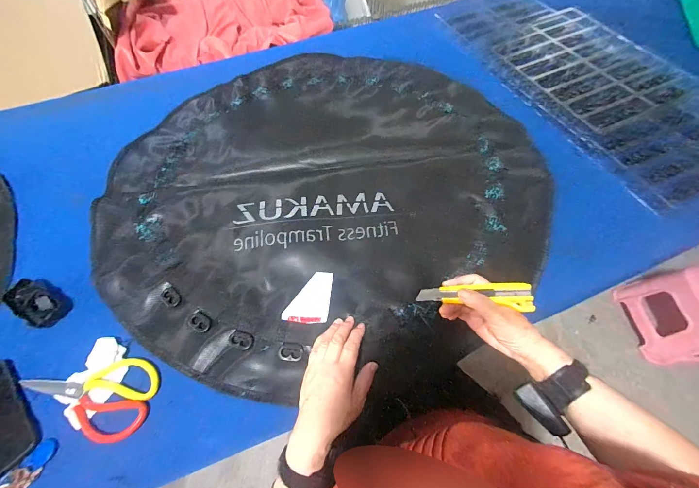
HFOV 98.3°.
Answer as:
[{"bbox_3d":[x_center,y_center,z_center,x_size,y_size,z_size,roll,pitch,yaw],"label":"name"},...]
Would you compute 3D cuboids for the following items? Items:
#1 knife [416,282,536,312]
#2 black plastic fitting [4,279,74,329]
[{"bbox_3d":[0.187,0.078,0.457,0.161,0.013,0.041,-1,62,13],"label":"knife"},{"bbox_3d":[-0.539,0.097,0.519,0.110,0.021,0.058,27,66,14],"label":"black plastic fitting"}]

